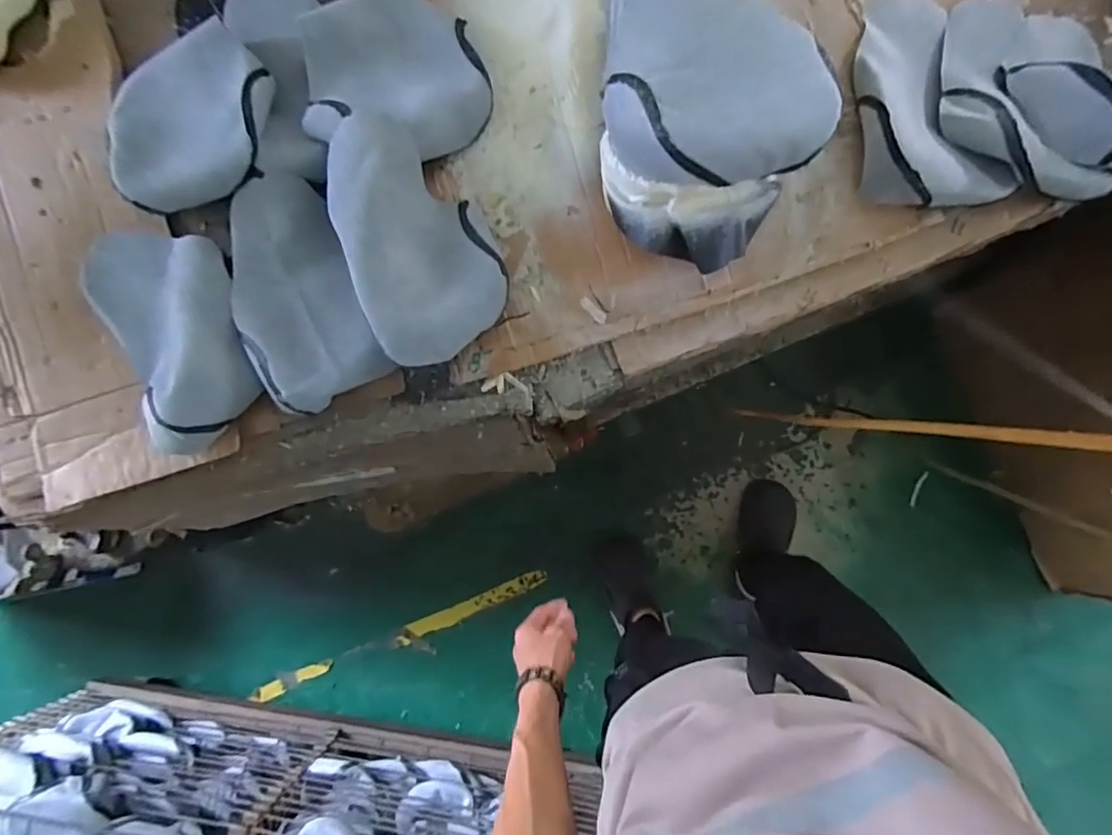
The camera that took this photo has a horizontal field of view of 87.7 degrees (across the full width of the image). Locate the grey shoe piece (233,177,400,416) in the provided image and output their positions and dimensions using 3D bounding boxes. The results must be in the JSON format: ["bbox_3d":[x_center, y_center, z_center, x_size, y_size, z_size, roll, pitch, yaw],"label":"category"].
[{"bbox_3d":[-0.297,-0.144,0.668,0.147,0.047,0.266,-23,83,1],"label":"grey shoe piece"}]

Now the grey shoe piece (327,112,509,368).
[{"bbox_3d":[-0.158,-0.204,0.662,0.152,0.078,0.275,-24,83,1],"label":"grey shoe piece"}]

